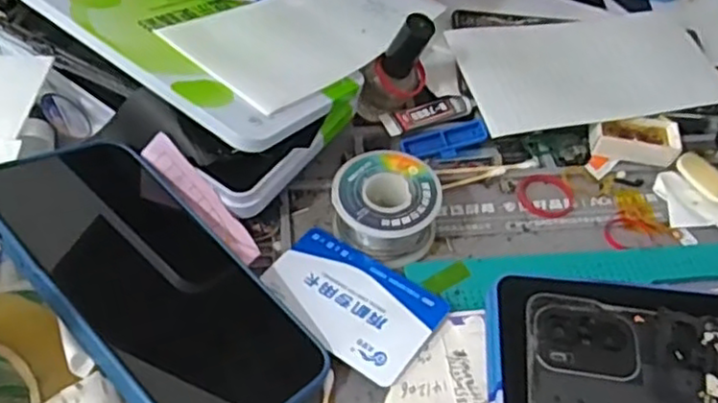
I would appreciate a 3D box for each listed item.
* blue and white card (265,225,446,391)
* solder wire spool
[{"bbox_3d":[-0.005,0.048,0.323,0.084,0.004,0.055,27,54,24],"label":"blue and white card"},{"bbox_3d":[0.013,0.004,0.346,0.053,0.032,0.051,2,50,-3],"label":"solder wire spool"}]

